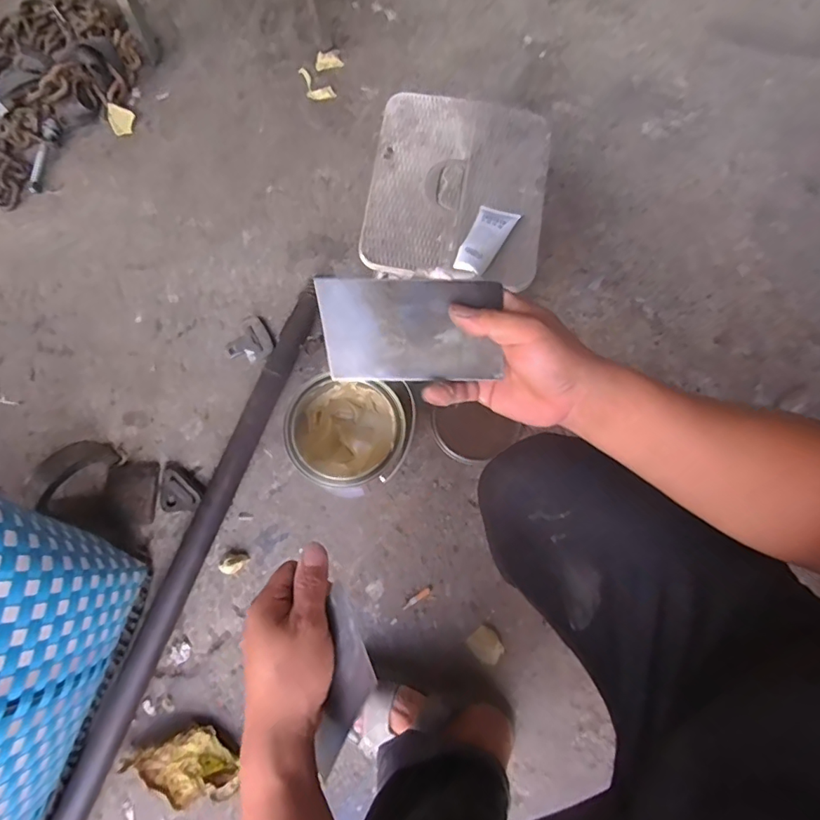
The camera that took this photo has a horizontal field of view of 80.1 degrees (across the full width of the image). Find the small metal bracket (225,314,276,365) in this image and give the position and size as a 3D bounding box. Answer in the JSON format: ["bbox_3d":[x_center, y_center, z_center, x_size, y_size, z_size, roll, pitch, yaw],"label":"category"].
[{"bbox_3d":[-0.269,-0.112,0.812,0.074,0.009,0.079,-33,80,-9],"label":"small metal bracket"}]

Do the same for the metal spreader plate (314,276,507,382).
[{"bbox_3d":[0.000,-0.060,0.357,0.127,0.006,0.075,-2,94,-1],"label":"metal spreader plate"}]

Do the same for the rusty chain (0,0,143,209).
[{"bbox_3d":[-0.691,-0.613,0.889,0.320,0.078,0.407,41,79,8],"label":"rusty chain"}]

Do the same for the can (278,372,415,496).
[{"bbox_3d":[-0.092,0.039,0.703,0.148,0.154,0.146,41,79,8],"label":"can"}]

